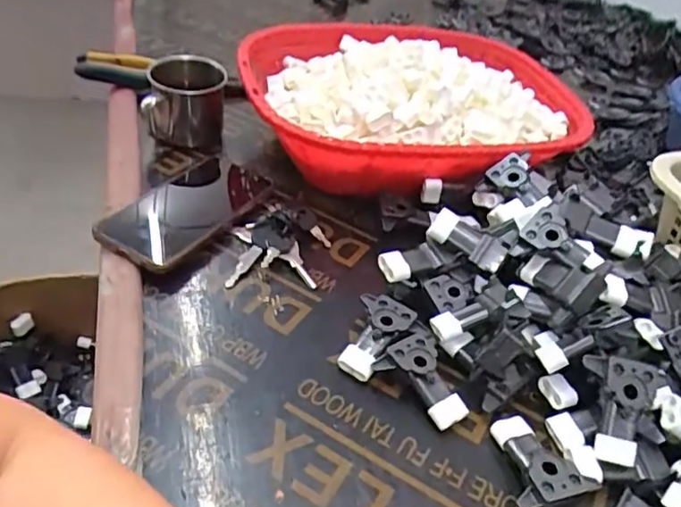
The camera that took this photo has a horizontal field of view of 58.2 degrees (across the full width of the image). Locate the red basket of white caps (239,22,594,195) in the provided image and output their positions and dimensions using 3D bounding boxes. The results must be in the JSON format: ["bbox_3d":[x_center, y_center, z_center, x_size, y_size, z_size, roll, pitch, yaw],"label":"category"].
[{"bbox_3d":[0.077,-0.178,0.680,0.344,0.099,0.320,-3,41,-15],"label":"red basket of white caps"}]

